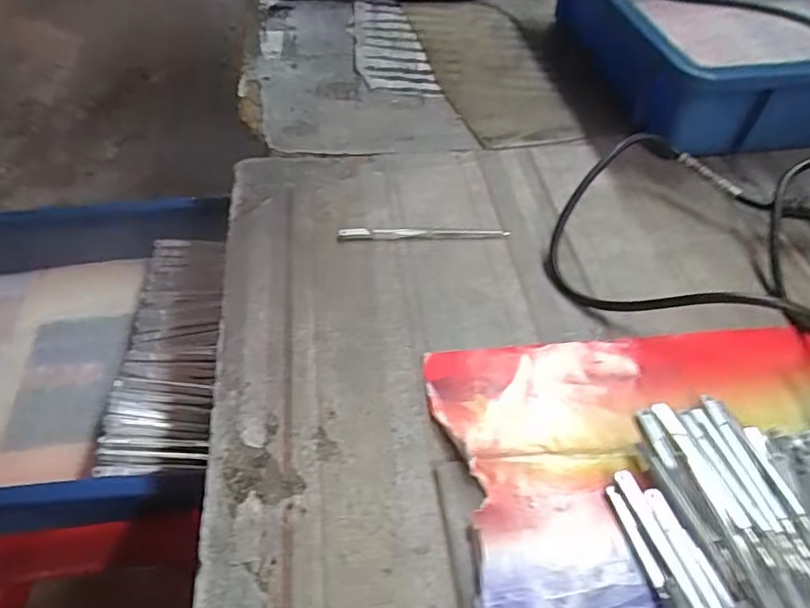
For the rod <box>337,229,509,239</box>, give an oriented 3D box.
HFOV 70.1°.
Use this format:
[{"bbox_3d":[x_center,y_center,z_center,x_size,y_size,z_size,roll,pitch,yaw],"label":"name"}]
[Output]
[{"bbox_3d":[0.013,-0.047,0.374,0.110,0.005,0.009,-3,49,-5],"label":"rod"}]

